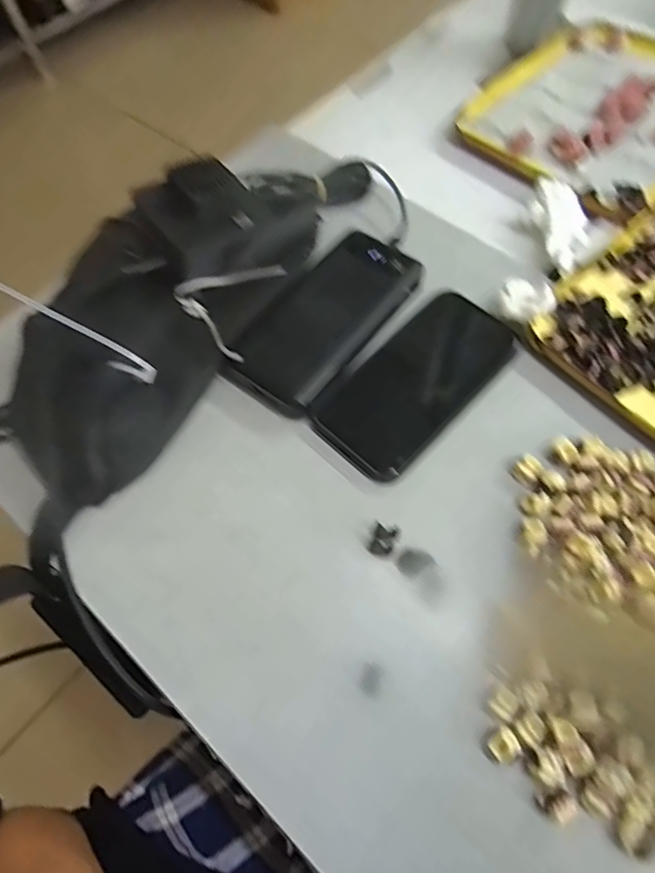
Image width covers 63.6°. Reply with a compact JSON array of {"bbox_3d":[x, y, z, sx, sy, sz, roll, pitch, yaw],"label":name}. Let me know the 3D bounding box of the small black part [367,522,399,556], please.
[{"bbox_3d":[0.035,0.065,0.331,0.015,0.008,0.019,22,67,13],"label":"small black part"}]

